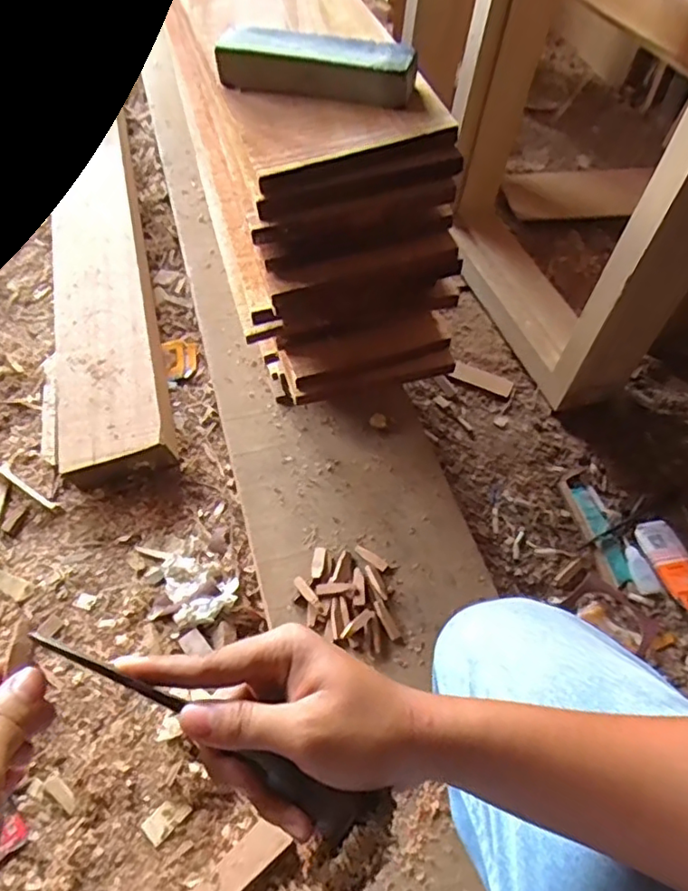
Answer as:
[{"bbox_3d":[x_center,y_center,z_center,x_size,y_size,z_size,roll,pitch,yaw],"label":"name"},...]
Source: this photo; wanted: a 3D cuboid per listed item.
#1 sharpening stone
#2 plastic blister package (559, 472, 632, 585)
[{"bbox_3d":[-0.026,-0.368,0.588,0.192,0.040,0.053,15,60,9],"label":"sharpening stone"},{"bbox_3d":[0.346,0.112,0.828,0.042,0.009,0.159,-13,59,-7],"label":"plastic blister package"}]

